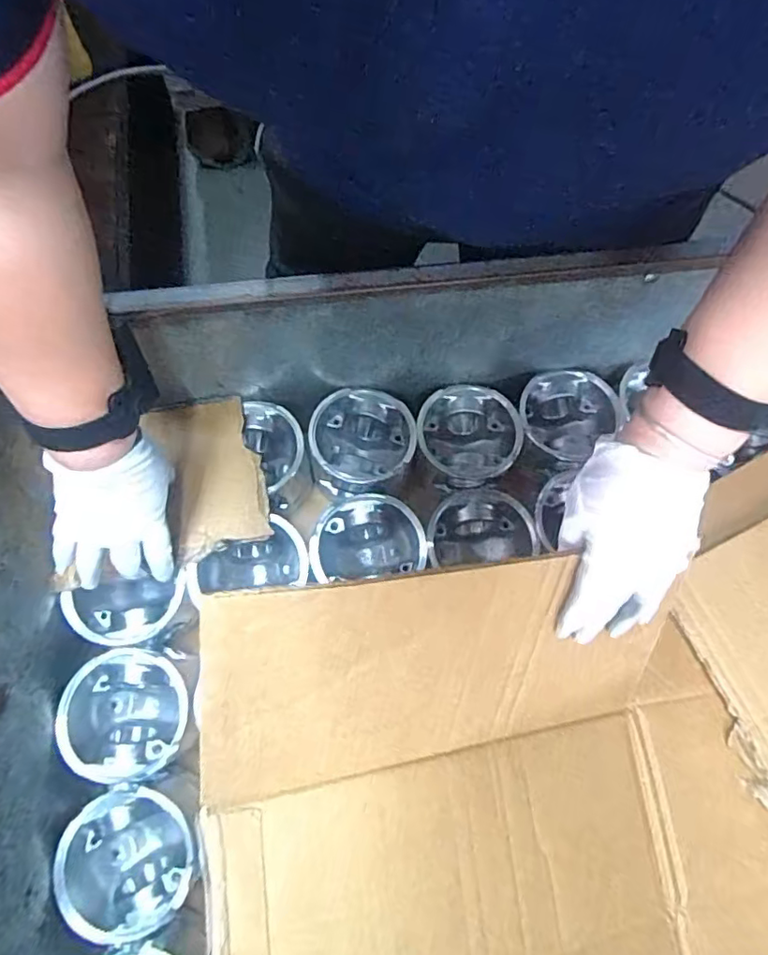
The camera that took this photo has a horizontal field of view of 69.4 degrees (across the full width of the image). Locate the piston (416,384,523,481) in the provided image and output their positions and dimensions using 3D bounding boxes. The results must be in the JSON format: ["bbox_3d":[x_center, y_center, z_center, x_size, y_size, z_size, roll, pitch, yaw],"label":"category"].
[{"bbox_3d":[0.093,-0.045,0.625,0.115,0.073,0.107,1,72,-2],"label":"piston"}]

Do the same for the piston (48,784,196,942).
[{"bbox_3d":[-0.219,0.334,0.497,0.108,0.075,0.108,1,72,-2],"label":"piston"}]

